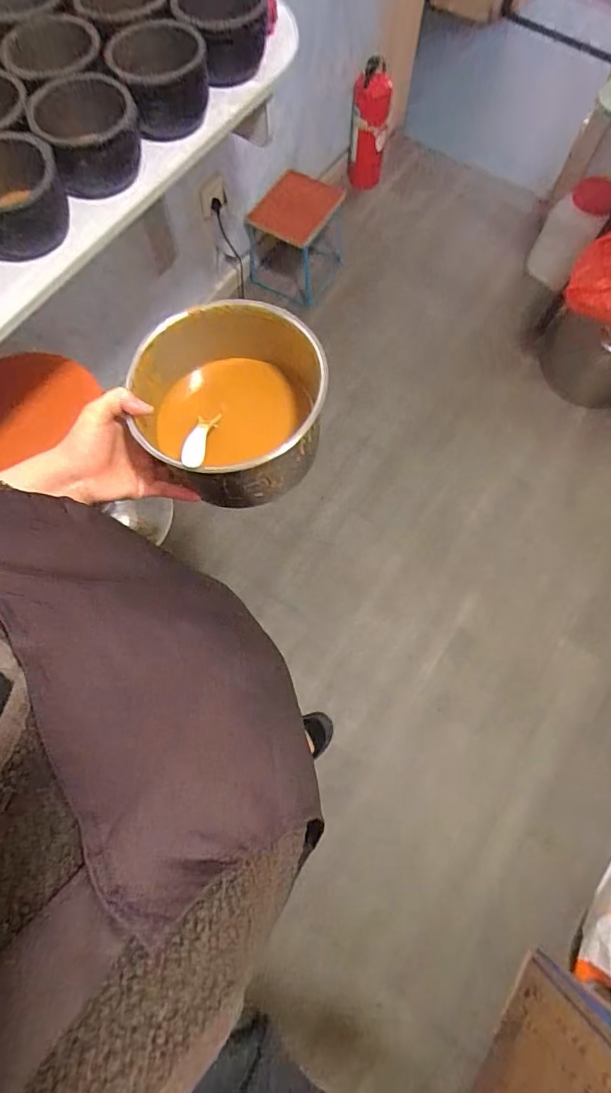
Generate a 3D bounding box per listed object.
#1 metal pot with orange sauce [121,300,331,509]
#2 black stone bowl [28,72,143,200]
[{"bbox_3d":[-0.080,-0.137,0.521,0.181,0.118,0.187,0,69,-1],"label":"metal pot with orange sauce"},{"bbox_3d":[-0.296,-0.568,0.692,0.134,0.083,0.135,0,69,-1],"label":"black stone bowl"}]

